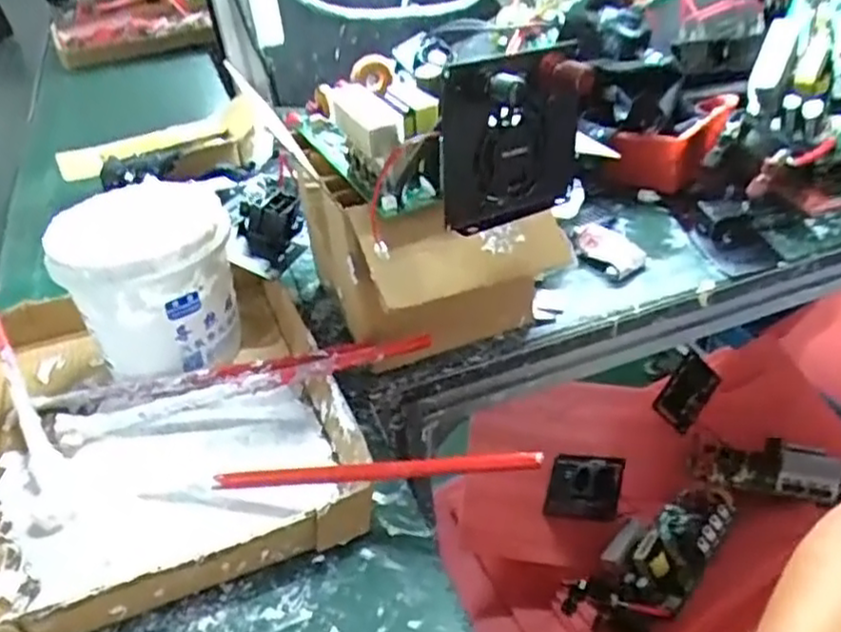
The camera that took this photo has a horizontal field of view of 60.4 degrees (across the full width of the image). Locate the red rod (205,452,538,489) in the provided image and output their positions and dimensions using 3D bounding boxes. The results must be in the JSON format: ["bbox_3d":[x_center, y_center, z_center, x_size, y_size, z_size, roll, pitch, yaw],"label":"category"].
[{"bbox_3d":[-0.031,0.090,0.422,0.202,0.013,0.011,-8,35,20],"label":"red rod"}]

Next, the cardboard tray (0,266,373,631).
[{"bbox_3d":[-0.190,0.062,0.513,0.240,0.038,0.326,-19,38,-15],"label":"cardboard tray"}]

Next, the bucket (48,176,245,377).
[{"bbox_3d":[-0.200,-0.025,0.553,0.119,0.122,0.110,-4,37,3],"label":"bucket"}]

